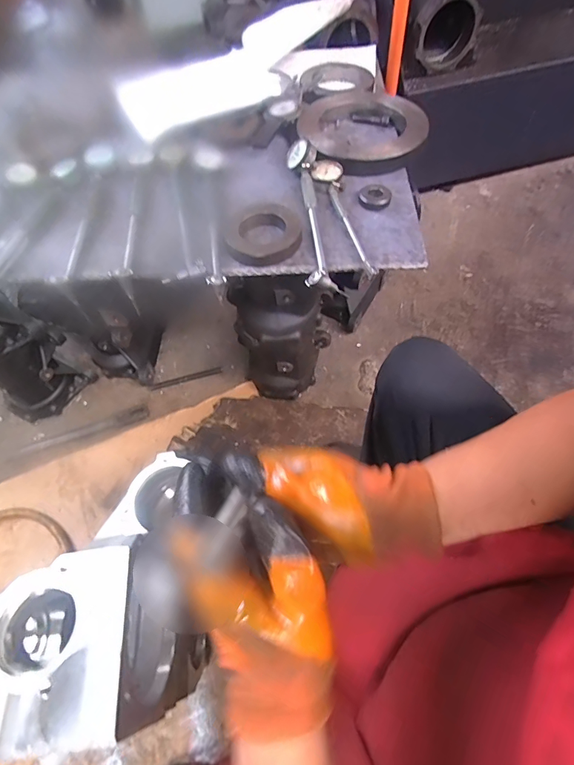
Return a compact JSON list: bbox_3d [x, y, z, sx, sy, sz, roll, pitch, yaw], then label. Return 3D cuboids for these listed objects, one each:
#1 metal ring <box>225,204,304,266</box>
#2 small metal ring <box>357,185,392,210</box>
[{"bbox_3d":[-0.034,-0.226,0.627,0.107,0.027,0.106,-2,58,3],"label":"metal ring"},{"bbox_3d":[0.144,-0.304,0.674,0.053,0.013,0.050,-2,58,3],"label":"small metal ring"}]

